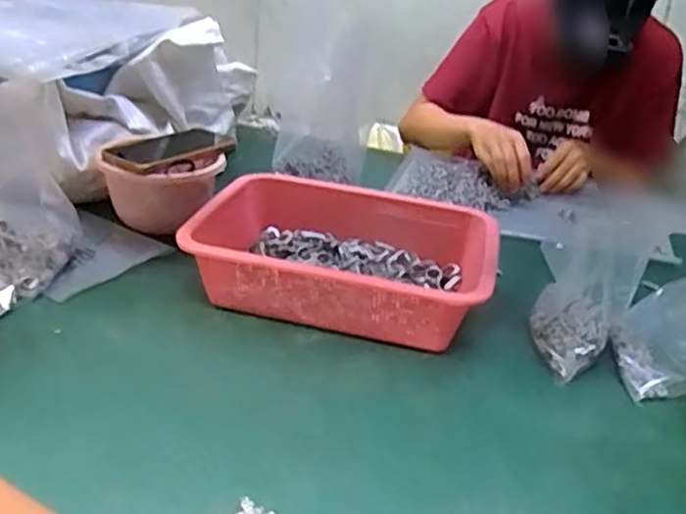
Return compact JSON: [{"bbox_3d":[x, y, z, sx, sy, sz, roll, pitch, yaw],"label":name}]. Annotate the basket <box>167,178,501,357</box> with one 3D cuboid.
[{"bbox_3d":[0.007,0.000,0.745,0.297,0.085,0.234,12,25,15],"label":"basket"}]

